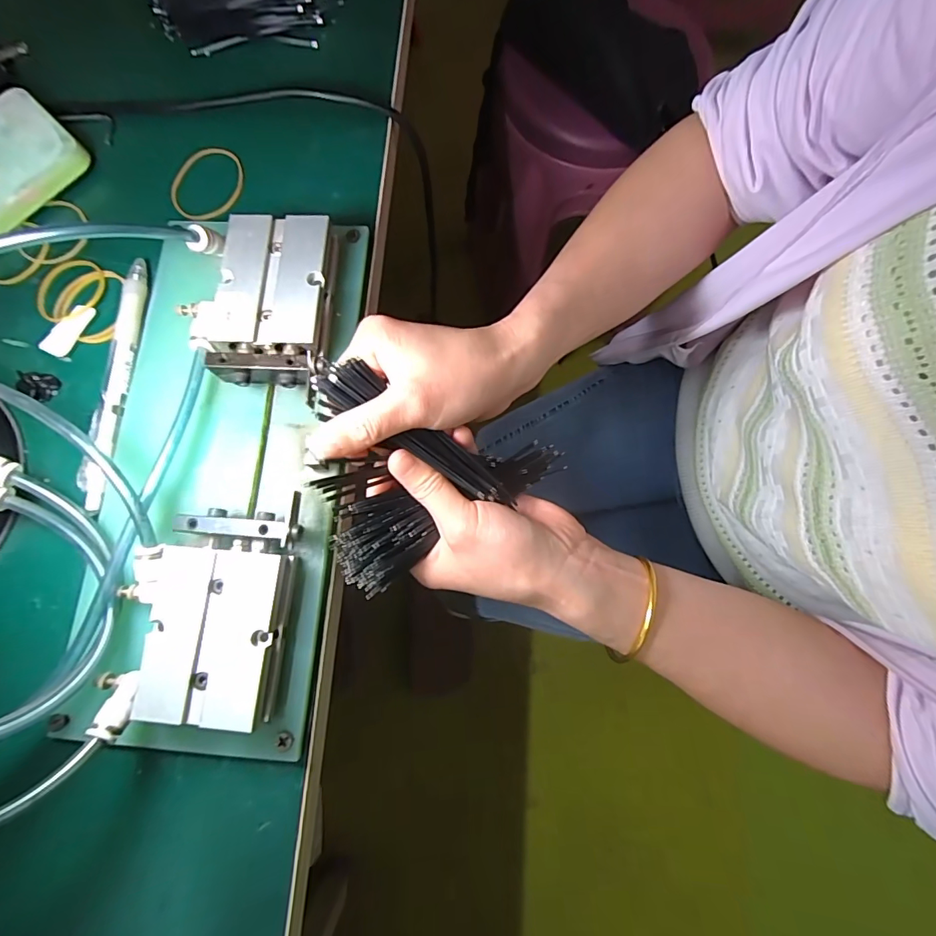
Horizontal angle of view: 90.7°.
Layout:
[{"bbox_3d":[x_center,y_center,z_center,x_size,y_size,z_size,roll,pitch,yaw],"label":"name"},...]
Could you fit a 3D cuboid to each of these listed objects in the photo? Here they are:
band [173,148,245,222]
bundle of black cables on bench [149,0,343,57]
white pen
[{"bbox_3d":[-0.163,-0.178,0.289,0.049,0.004,0.047,0,78,0],"label":"band"},{"bbox_3d":[-0.151,-0.312,0.308,0.123,0.020,0.065,-7,78,-1],"label":"bundle of black cables on bench"},{"bbox_3d":[-0.194,-0.049,0.255,0.013,0.007,0.142,2,78,1],"label":"white pen"}]

